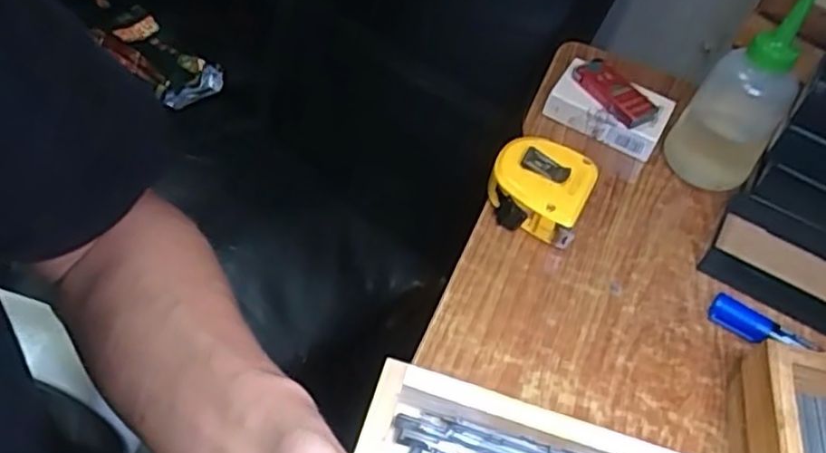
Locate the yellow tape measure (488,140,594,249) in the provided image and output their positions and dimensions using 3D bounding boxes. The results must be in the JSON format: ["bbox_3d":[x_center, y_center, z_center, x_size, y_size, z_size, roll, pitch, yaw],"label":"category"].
[{"bbox_3d":[0.087,-0.026,0.470,0.065,0.037,0.070,21,50,13],"label":"yellow tape measure"}]

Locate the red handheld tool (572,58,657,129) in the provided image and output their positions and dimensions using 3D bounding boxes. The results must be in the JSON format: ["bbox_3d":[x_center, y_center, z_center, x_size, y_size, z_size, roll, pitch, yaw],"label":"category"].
[{"bbox_3d":[0.151,-0.101,0.519,0.030,0.014,0.068,-32,63,-30],"label":"red handheld tool"}]

